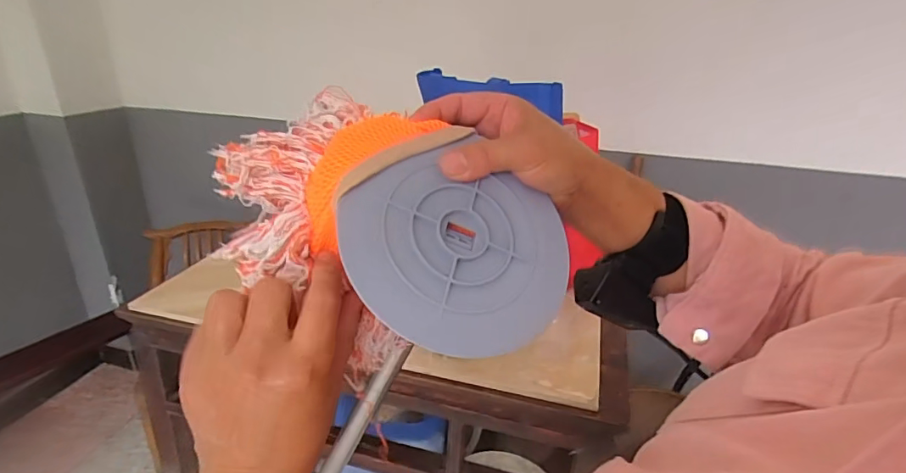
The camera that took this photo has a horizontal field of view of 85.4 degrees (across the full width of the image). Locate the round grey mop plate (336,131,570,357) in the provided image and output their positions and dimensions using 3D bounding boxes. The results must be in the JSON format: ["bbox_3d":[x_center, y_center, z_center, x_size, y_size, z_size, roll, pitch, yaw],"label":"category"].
[{"bbox_3d":[0.008,0.005,0.294,0.139,0.010,0.124,-29,80,-32],"label":"round grey mop plate"}]

